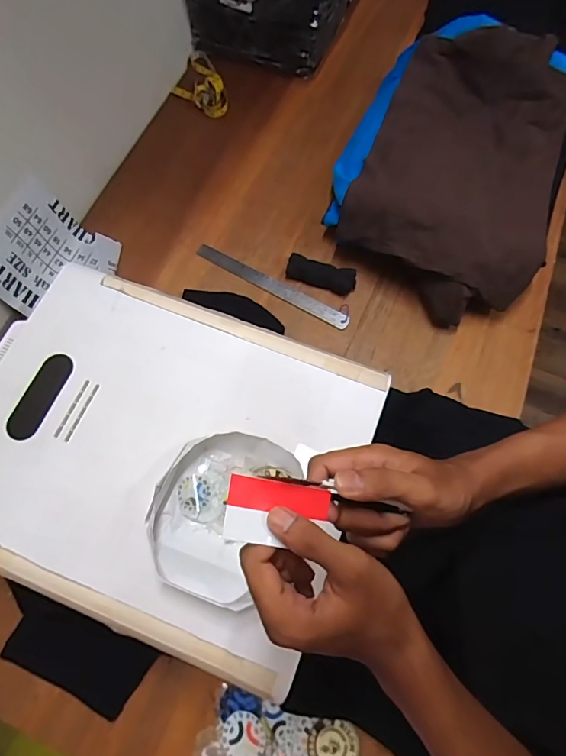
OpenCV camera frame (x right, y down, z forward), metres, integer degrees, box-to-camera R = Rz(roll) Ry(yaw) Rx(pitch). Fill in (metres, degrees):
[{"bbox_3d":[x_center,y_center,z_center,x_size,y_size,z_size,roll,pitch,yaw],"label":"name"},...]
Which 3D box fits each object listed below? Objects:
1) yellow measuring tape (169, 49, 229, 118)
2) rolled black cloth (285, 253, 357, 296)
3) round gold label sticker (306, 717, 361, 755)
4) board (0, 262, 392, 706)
[{"bbox_3d":[-0.191,-0.656,0.994,0.106,0.030,0.200,-16,70,-7],"label":"yellow measuring tape"},{"bbox_3d":[0.070,-0.192,0.828,0.127,0.020,0.045,19,70,6],"label":"rolled black cloth"},{"bbox_3d":[0.065,0.478,0.580,0.065,0.004,0.065,0,69,-1],"label":"round gold label sticker"},{"bbox_3d":[-0.165,0.082,0.564,0.496,0.028,0.395,21,70,7],"label":"board"}]

